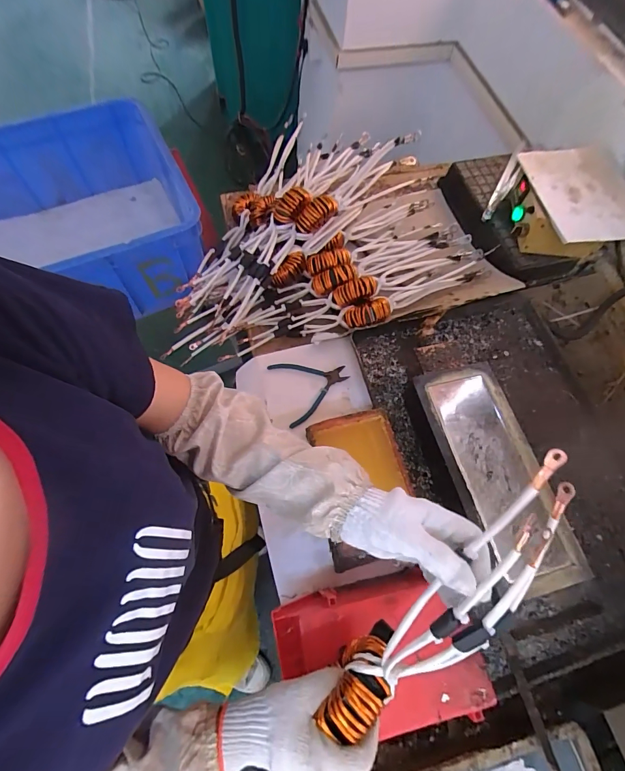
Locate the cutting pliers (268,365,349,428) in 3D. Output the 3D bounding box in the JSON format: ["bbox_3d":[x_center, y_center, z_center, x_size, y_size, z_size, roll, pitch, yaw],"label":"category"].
[{"bbox_3d":[0.002,-0.002,0.687,0.134,0.009,0.129,-19,68,-12],"label":"cutting pliers"}]

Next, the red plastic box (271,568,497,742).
[{"bbox_3d":[0.076,0.340,0.479,0.233,0.114,0.146,-6,66,-6],"label":"red plastic box"}]

